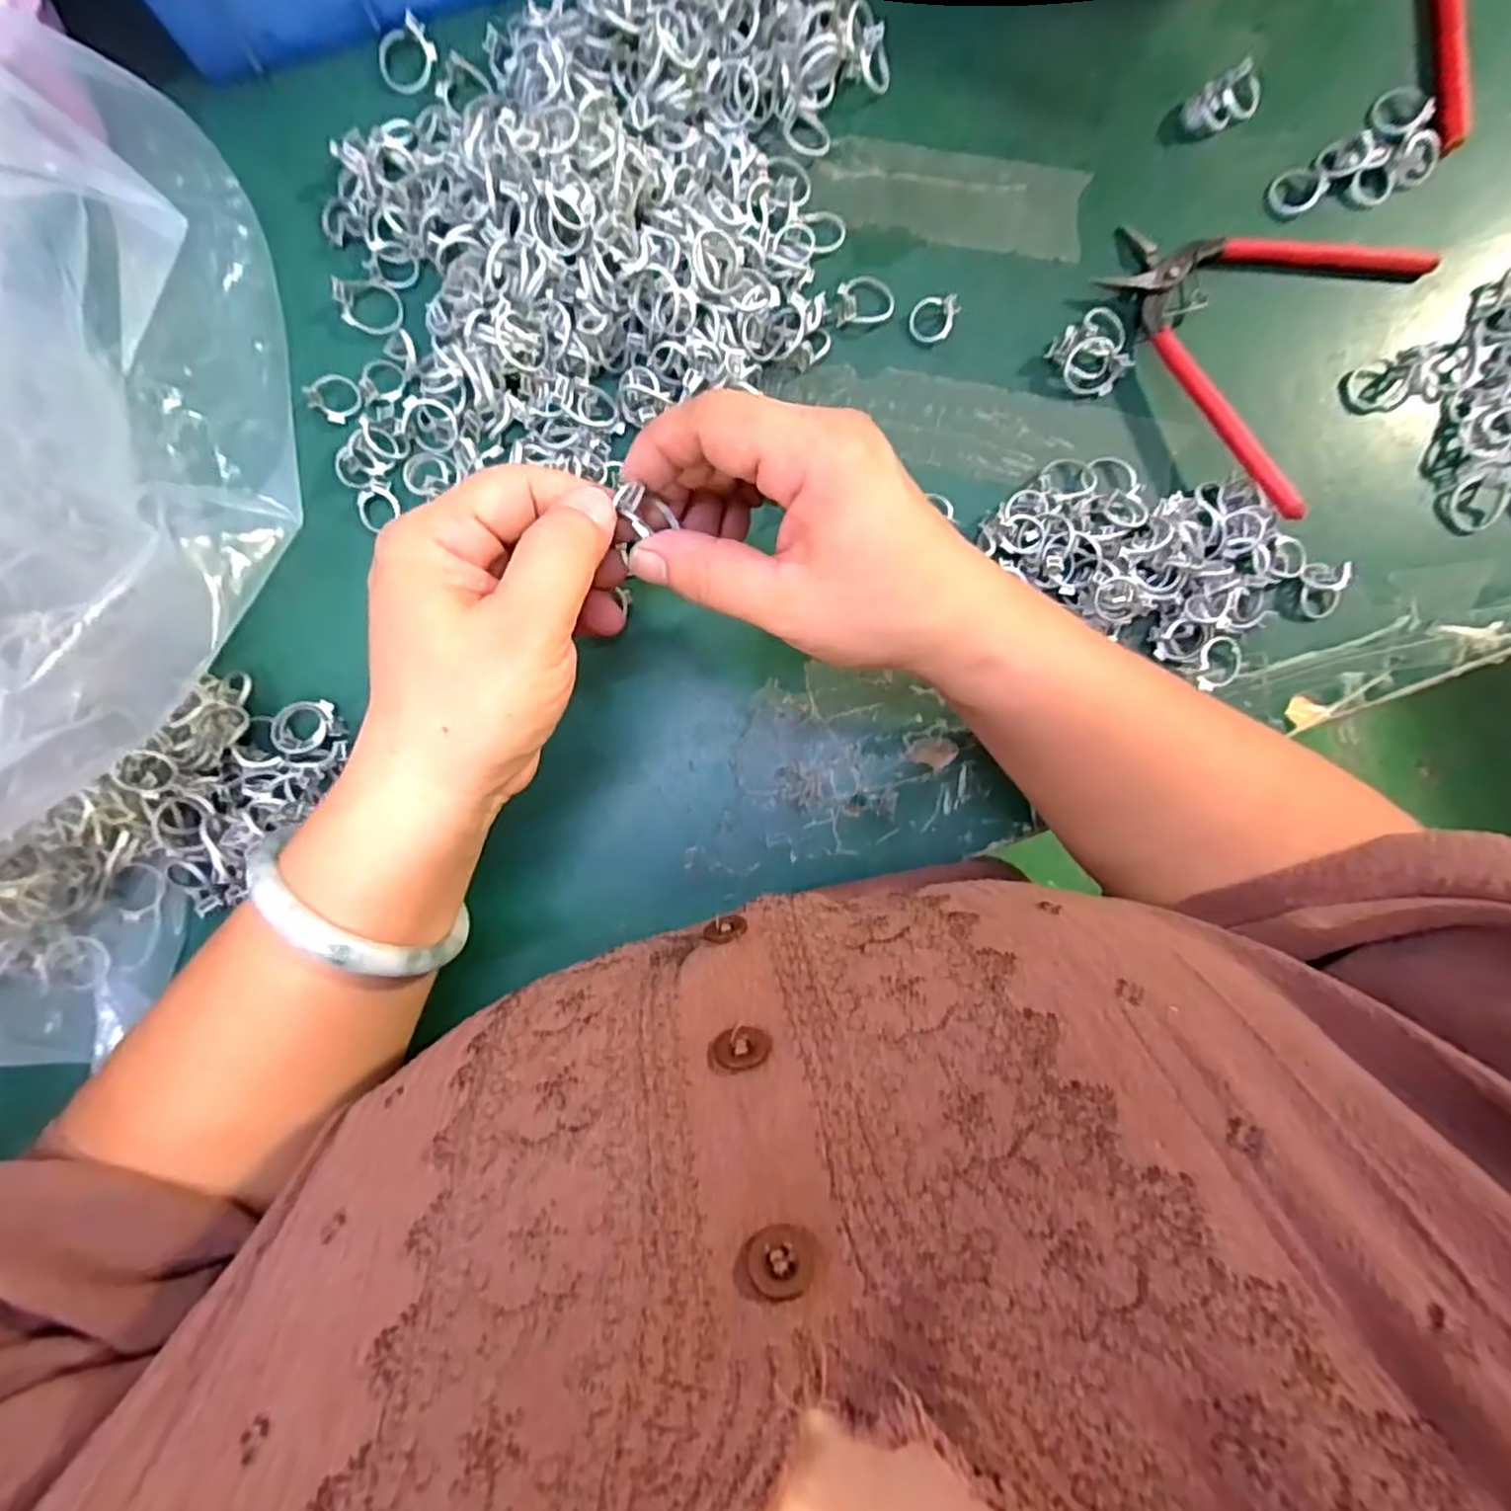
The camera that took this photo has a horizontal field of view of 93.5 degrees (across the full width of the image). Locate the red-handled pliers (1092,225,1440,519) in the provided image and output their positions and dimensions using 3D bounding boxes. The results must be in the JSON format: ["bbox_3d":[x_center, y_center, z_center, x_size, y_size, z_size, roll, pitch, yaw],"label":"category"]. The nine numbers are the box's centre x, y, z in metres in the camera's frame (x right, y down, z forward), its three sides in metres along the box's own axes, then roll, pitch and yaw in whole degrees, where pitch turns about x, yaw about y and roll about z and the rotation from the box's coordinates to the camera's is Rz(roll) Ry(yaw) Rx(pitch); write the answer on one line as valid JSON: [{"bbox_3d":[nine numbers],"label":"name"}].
[{"bbox_3d":[0.217,-0.197,0.311,0.122,0.022,0.150,33,87,0],"label":"red-handled pliers"}]

